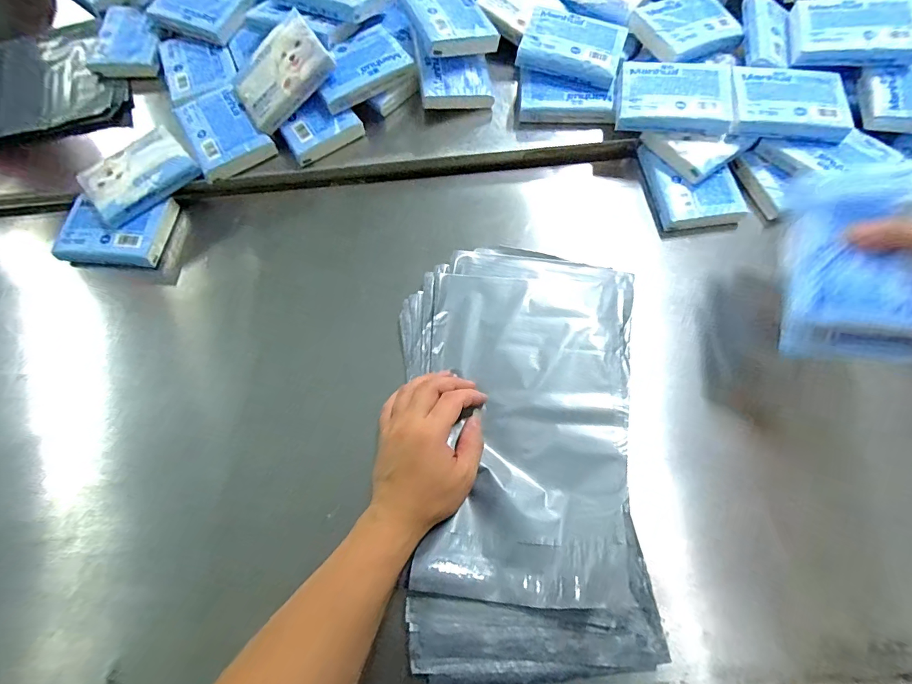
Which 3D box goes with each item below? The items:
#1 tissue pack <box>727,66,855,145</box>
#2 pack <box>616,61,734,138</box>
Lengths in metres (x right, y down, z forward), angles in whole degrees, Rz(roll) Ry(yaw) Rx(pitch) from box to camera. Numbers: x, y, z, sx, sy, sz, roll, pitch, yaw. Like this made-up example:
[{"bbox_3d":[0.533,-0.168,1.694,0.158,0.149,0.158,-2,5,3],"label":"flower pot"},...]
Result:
[{"bbox_3d":[0.360,-0.261,0.445,0.117,0.016,0.083,10,72,6],"label":"tissue pack"},{"bbox_3d":[0.244,-0.277,0.459,0.117,0.027,0.084,9,72,6],"label":"pack"}]

